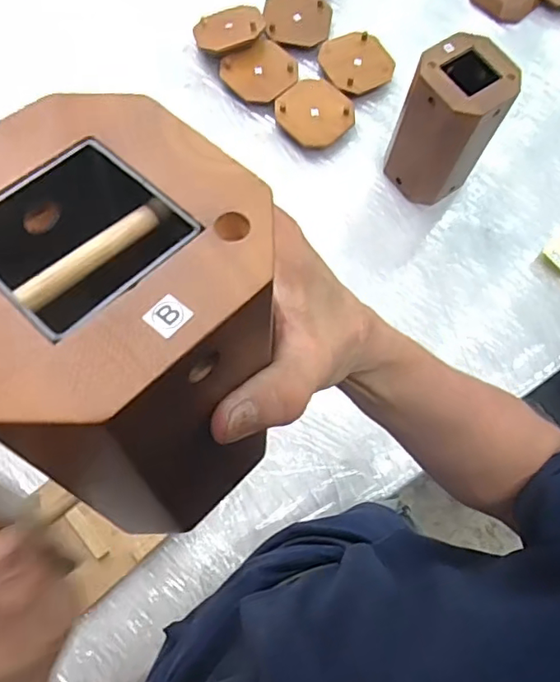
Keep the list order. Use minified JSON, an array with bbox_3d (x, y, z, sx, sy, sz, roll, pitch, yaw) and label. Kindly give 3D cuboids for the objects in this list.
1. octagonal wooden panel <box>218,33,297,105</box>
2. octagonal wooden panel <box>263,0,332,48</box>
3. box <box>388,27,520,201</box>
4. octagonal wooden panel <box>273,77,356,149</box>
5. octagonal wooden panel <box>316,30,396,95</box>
[{"bbox_3d":[-0.026,-0.369,0.753,0.096,0.005,0.089,-36,76,-14],"label":"octagonal wooden panel"},{"bbox_3d":[0.026,-0.456,0.780,0.094,0.010,0.081,1,71,-3],"label":"octagonal wooden panel"},{"bbox_3d":[0.193,-0.250,0.660,0.114,0.178,0.099,-36,76,-14],"label":"box"},{"bbox_3d":[0.048,-0.305,0.736,0.095,0.009,0.098,-42,78,-16],"label":"octagonal wooden panel"},{"bbox_3d":[0.108,-0.389,0.769,0.099,0.009,0.097,-28,75,-12],"label":"octagonal wooden panel"}]

